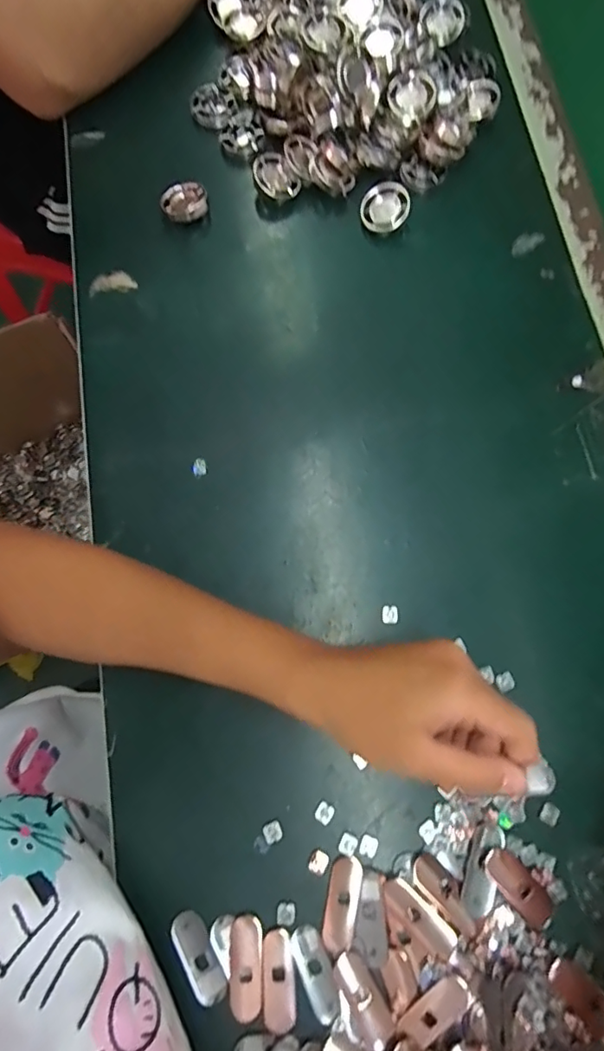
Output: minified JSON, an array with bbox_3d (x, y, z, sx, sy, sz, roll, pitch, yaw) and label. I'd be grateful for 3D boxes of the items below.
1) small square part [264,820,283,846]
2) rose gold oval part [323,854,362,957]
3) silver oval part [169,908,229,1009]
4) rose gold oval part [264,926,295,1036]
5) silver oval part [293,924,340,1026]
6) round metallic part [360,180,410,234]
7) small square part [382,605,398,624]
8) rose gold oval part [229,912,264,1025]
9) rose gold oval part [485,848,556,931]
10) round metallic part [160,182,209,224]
[{"bbox_3d":[-0.018,0.190,0.313,0.011,0.004,0.012,-19,77,-6],"label":"small square part"},{"bbox_3d":[0.025,0.227,0.304,0.019,0.004,0.051,12,77,1],"label":"rose gold oval part"},{"bbox_3d":[-0.061,0.254,0.298,0.019,0.004,0.049,-26,78,-7],"label":"silver oval part"},{"bbox_3d":[-0.013,0.265,0.295,0.017,0.004,0.052,-2,77,-2],"label":"rose gold oval part"},{"bbox_3d":[0.008,0.261,0.297,0.018,0.004,0.048,-21,78,-6],"label":"silver oval part"},{"bbox_3d":[0.067,-0.258,0.414,0.036,0.020,0.040,4,77,0],"label":"round metallic part"},{"bbox_3d":[0.059,0.060,0.343,0.010,0.004,0.012,3,76,-1],"label":"small square part"},{"bbox_3d":[-0.032,0.258,0.296,0.018,0.004,0.051,1,77,-1],"label":"rose gold oval part"},{"bbox_3d":[0.131,0.218,0.304,0.020,0.004,0.050,-41,81,-10],"label":"rose gold oval part"},{"bbox_3d":[-0.096,-0.263,0.416,0.037,0.010,0.034,0,77,-1],"label":"round metallic part"}]

